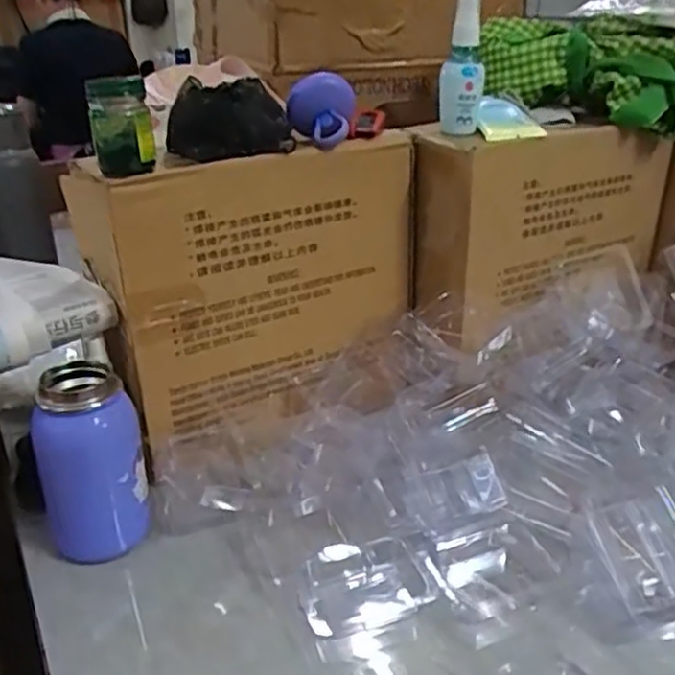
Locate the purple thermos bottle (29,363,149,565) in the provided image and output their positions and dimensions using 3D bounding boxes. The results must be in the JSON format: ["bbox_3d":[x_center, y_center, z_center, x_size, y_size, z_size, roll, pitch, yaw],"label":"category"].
[{"bbox_3d":[-0.185,0.095,0.532,0.067,0.134,0.063,0,26,0],"label":"purple thermos bottle"}]

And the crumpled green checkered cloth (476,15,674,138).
[{"bbox_3d":[0.248,-0.262,0.702,0.209,0.088,0.073,16,30,30],"label":"crumpled green checkered cloth"}]

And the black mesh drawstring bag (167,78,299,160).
[{"bbox_3d":[-0.089,-0.174,0.583,0.082,0.064,0.070,-20,33,-36],"label":"black mesh drawstring bag"}]

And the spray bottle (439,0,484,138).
[{"bbox_3d":[0.111,-0.240,0.628,0.037,0.119,0.029,4,26,9],"label":"spray bottle"}]

